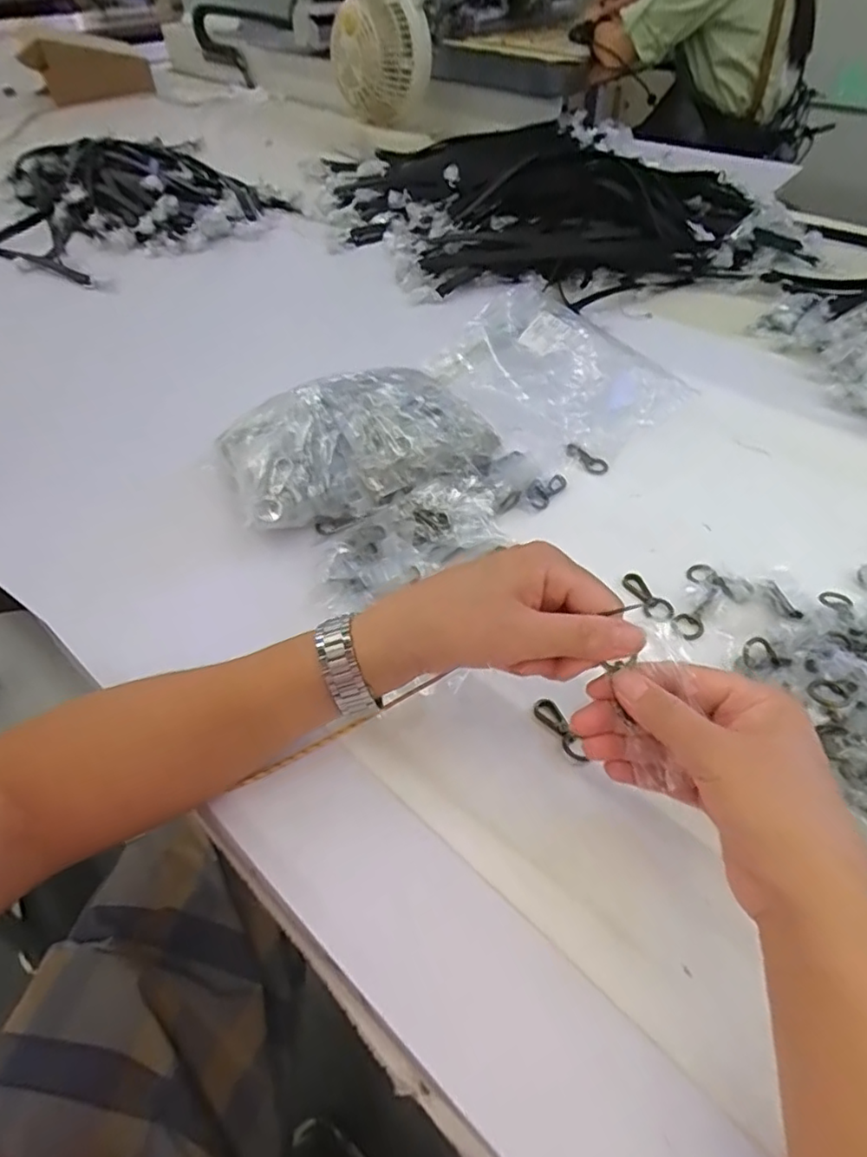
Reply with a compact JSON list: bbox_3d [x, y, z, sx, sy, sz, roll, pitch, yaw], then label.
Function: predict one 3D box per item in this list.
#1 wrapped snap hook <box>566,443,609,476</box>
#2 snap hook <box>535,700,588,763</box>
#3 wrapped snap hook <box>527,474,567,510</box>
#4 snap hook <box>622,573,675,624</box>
[{"bbox_3d":[0.152,-0.117,0.602,0.046,0.005,0.023,31,54,-4],"label":"wrapped snap hook"},{"bbox_3d":[0.087,0.103,0.410,0.015,0.005,0.050,-26,53,-18],"label":"snap hook"},{"bbox_3d":[0.106,-0.085,0.575,0.026,0.008,0.055,51,56,-1],"label":"wrapped snap hook"},{"bbox_3d":[0.172,0.015,0.489,0.019,0.008,0.049,-22,52,-15],"label":"snap hook"}]

